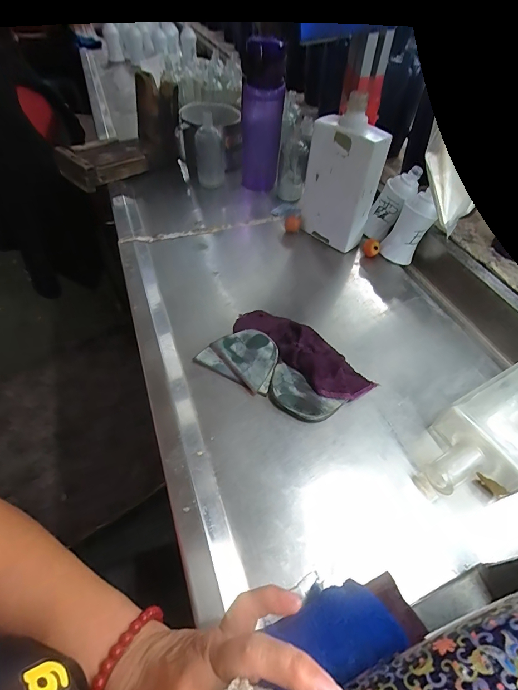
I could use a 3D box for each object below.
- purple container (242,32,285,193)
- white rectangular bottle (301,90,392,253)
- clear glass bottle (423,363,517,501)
[{"bbox_3d":[0.005,-0.393,0.612,0.071,0.219,0.060,4,51,3],"label":"purple container"},{"bbox_3d":[0.126,-0.252,0.536,0.053,0.185,0.107,-37,60,-26],"label":"white rectangular bottle"},{"bbox_3d":[0.261,0.083,0.355,0.228,0.045,0.087,-24,55,-18],"label":"clear glass bottle"}]

